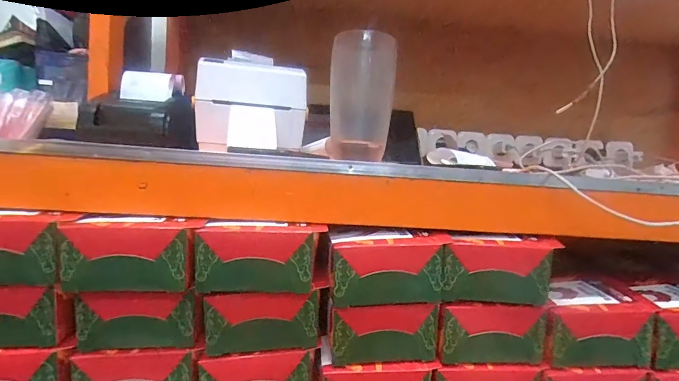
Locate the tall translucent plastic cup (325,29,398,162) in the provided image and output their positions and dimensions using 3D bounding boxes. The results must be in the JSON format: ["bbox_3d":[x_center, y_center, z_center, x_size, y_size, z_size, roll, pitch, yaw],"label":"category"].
[{"bbox_3d":[0.027,-0.117,0.476,0.082,0.155,0.066,4,3,1],"label":"tall translucent plastic cup"}]

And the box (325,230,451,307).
[{"bbox_3d":[0.048,0.076,0.397,0.111,0.068,0.040,4,3,-6],"label":"box"}]

